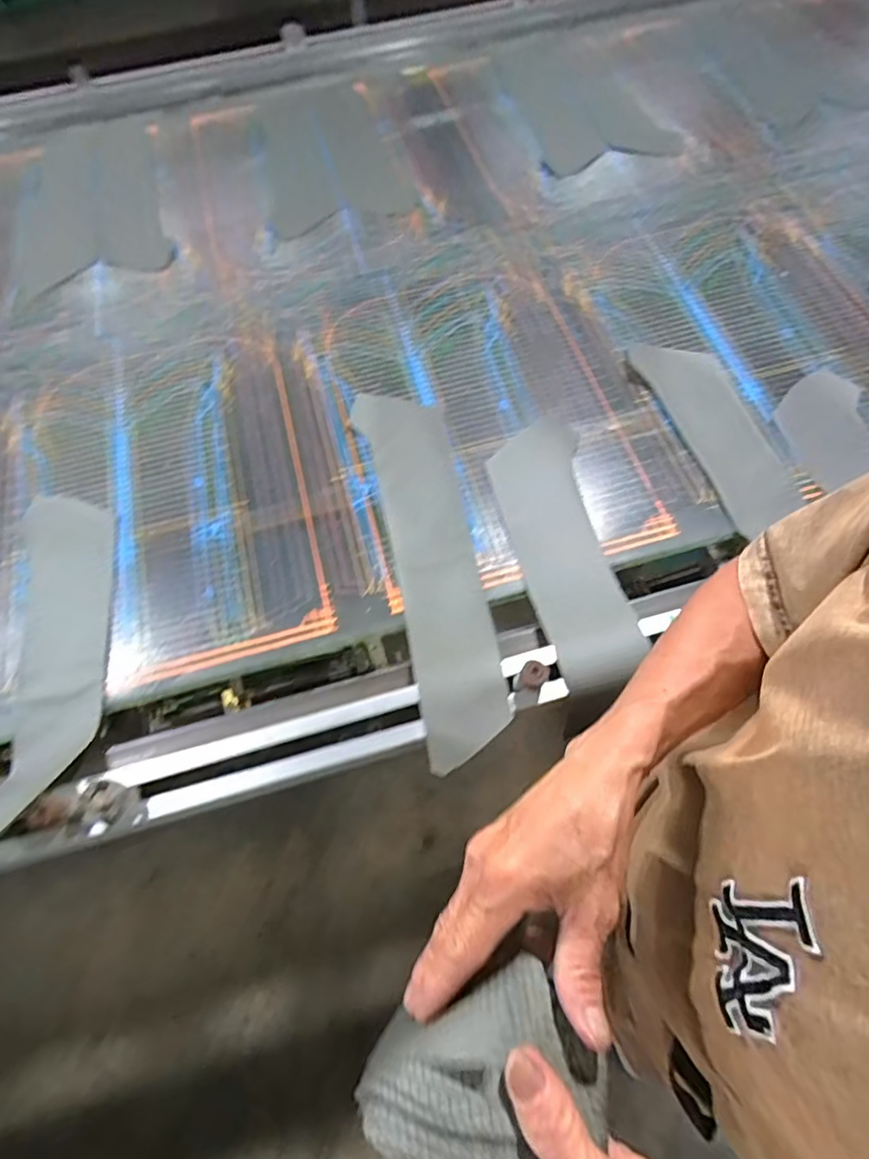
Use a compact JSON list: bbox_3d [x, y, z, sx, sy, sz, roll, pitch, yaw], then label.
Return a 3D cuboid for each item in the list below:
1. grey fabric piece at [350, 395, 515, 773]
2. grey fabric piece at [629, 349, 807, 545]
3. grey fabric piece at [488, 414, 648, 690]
[{"bbox_3d":[-0.003,-0.040,0.588,0.102,0.034,0.447,-13,65,-5],"label":"grey fabric piece"},{"bbox_3d":[0.341,-0.187,0.658,0.101,0.013,0.278,-18,65,-7],"label":"grey fabric piece"},{"bbox_3d":[0.135,-0.046,0.590,0.103,0.030,0.327,-9,65,-3],"label":"grey fabric piece"}]

